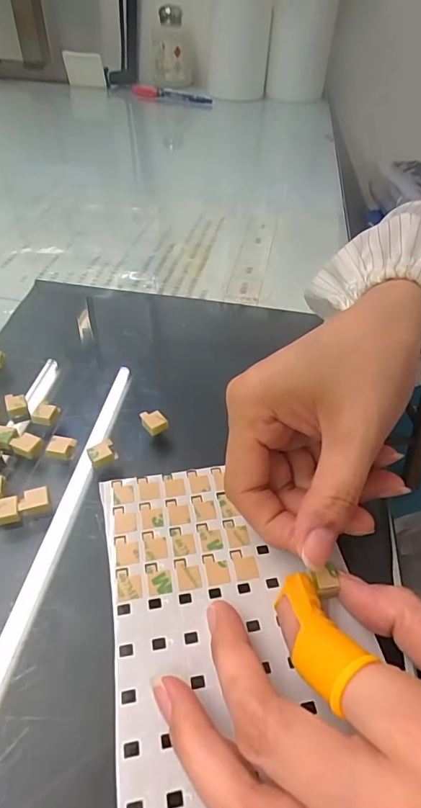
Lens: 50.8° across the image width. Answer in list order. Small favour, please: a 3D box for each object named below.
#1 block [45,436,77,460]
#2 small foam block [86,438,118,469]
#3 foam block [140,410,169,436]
[{"bbox_3d":[-0.074,0.022,0.220,0.013,0.005,0.011,8,46,5],"label":"block"},{"bbox_3d":[-0.053,0.024,0.218,0.013,0.006,0.010,-21,50,-22],"label":"small foam block"},{"bbox_3d":[-0.030,0.009,0.235,0.012,0.006,0.013,-20,50,-21],"label":"foam block"}]

